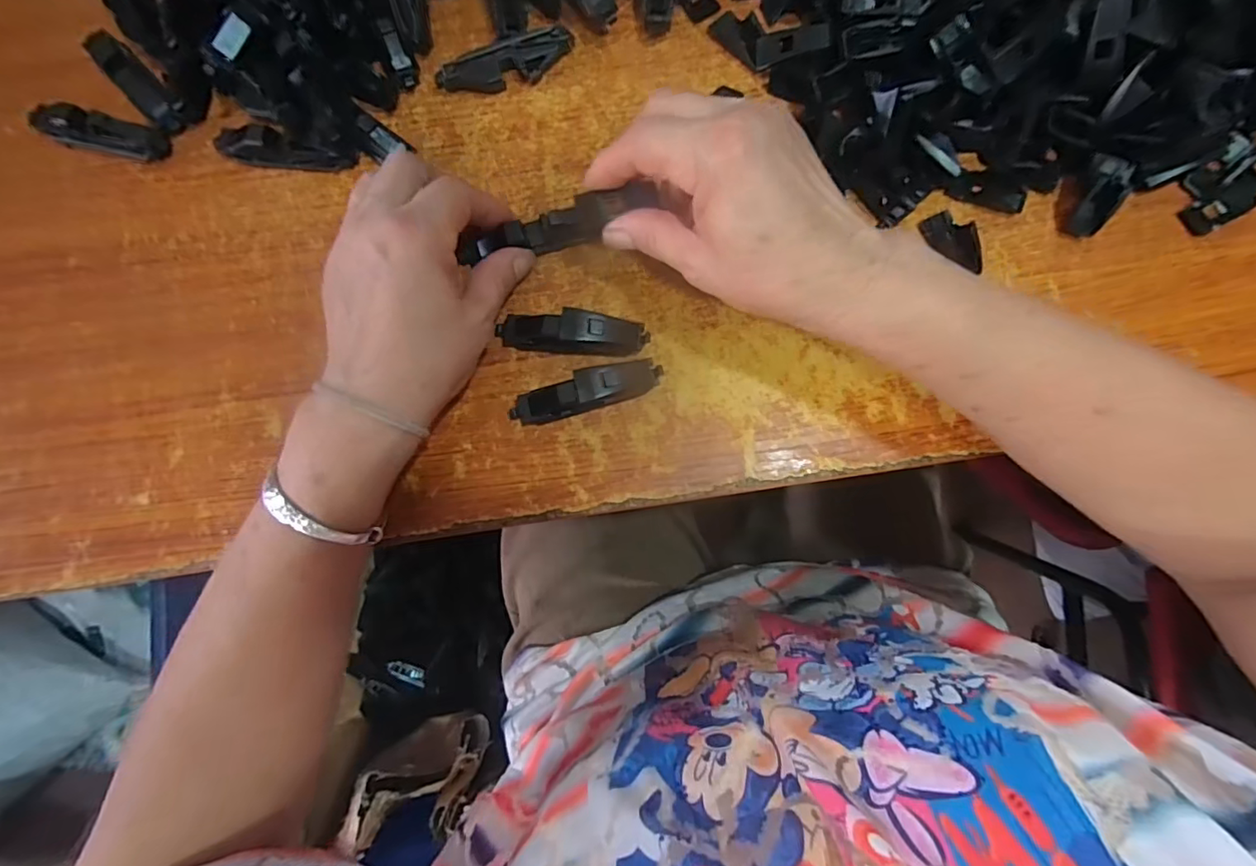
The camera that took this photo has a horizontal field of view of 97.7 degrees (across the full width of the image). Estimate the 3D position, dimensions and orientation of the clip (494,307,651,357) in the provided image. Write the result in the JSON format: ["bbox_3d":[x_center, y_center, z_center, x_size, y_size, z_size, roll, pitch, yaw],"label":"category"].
[{"bbox_3d":[-0.030,-0.054,0.298,0.080,0.024,0.020,5,82,1],"label":"clip"}]

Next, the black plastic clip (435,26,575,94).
[{"bbox_3d":[-0.072,-0.219,0.326,0.081,0.015,0.022,-14,82,-1],"label":"black plastic clip"}]

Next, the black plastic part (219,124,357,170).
[{"bbox_3d":[-0.199,-0.162,0.315,0.081,0.018,0.015,11,83,2],"label":"black plastic part"}]

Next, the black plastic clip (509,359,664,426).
[{"bbox_3d":[-0.022,-0.022,0.293,0.083,0.025,0.019,-17,82,-2],"label":"black plastic clip"}]

